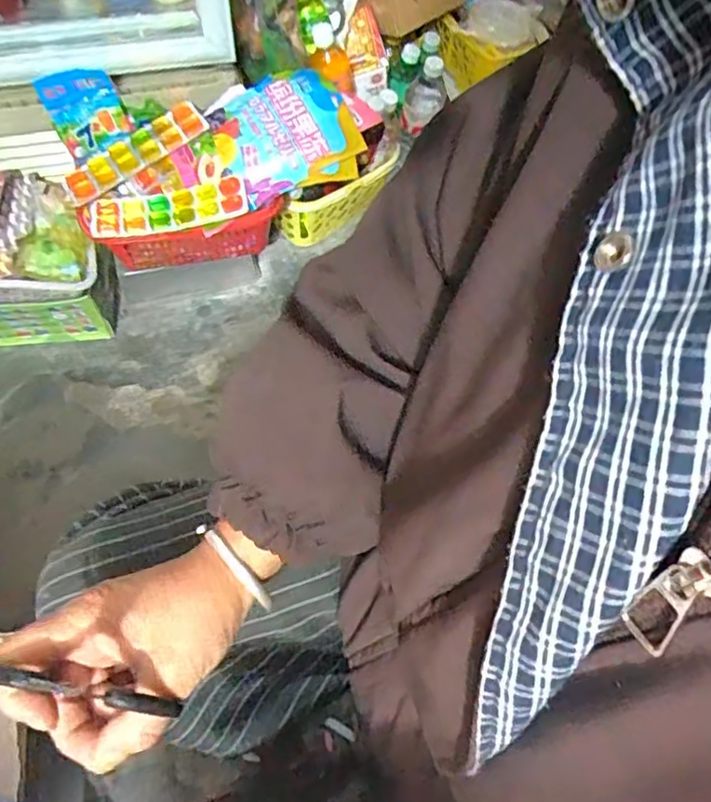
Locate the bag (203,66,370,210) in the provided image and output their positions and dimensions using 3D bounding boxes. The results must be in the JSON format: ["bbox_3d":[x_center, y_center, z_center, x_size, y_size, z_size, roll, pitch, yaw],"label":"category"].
[{"bbox_3d":[-0.094,-0.368,0.838,0.173,0.035,0.159,-24,80,0],"label":"bag"}]

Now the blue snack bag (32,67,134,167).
[{"bbox_3d":[-0.360,-0.388,0.821,0.092,0.100,0.030,-31,38,-14],"label":"blue snack bag"}]

